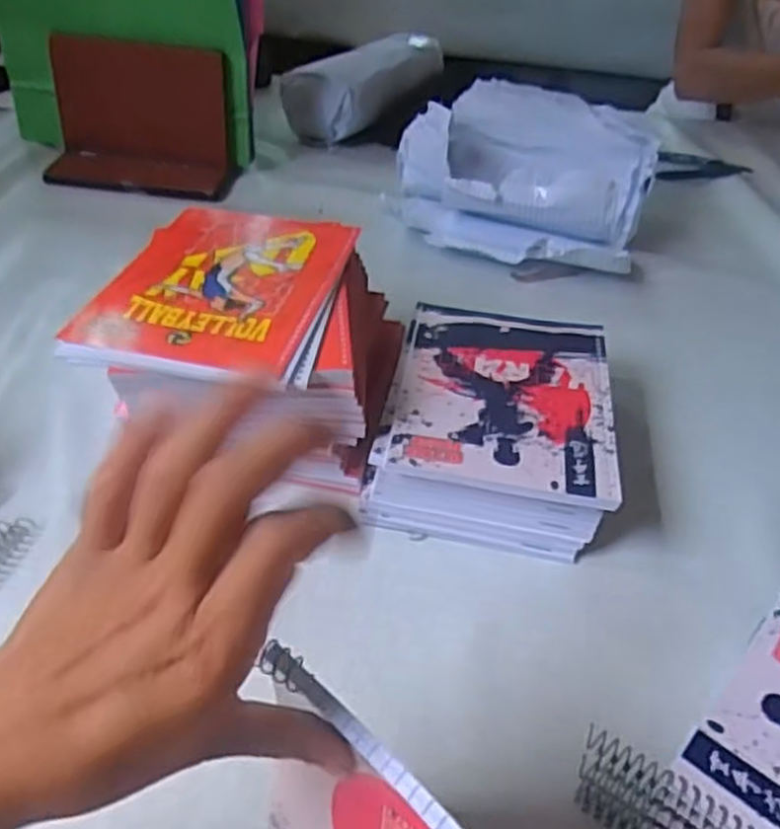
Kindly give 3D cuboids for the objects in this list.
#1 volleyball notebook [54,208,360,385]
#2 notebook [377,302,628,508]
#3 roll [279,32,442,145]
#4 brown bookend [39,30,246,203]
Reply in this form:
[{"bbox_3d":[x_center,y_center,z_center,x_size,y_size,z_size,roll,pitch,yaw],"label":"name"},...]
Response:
[{"bbox_3d":[-0.114,-0.092,0.542,0.148,0.007,0.209,9,41,5],"label":"volleyball notebook"},{"bbox_3d":[0.083,-0.019,0.561,0.147,0.008,0.202,8,40,4],"label":"notebook"},{"bbox_3d":[-0.033,-0.454,1.069,0.105,0.089,0.254,24,44,21],"label":"roll"},{"bbox_3d":[-0.277,-0.324,0.861,0.198,0.132,0.087,3,40,-2],"label":"brown bookend"}]

